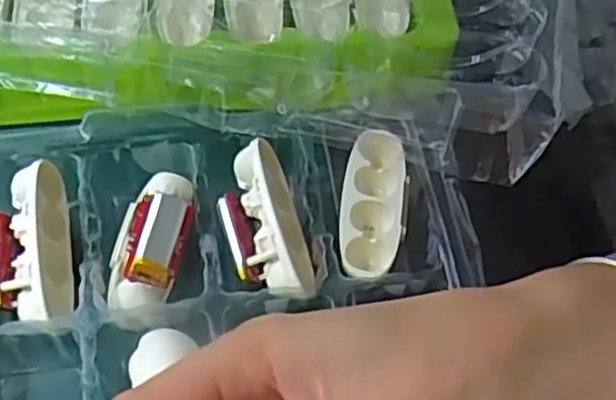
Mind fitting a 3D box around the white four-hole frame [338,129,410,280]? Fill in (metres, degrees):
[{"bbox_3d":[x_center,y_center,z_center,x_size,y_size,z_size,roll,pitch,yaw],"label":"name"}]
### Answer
[{"bbox_3d":[0.025,0.003,0.291,0.024,0.018,0.061,7,62,1],"label":"white four-hole frame"}]

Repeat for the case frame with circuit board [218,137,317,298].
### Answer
[{"bbox_3d":[-0.016,0.010,0.284,0.030,0.019,0.065,-13,64,-10],"label":"case frame with circuit board"}]

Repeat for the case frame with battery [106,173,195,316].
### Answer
[{"bbox_3d":[-0.060,0.014,0.280,0.027,0.018,0.062,11,62,2],"label":"case frame with battery"}]

